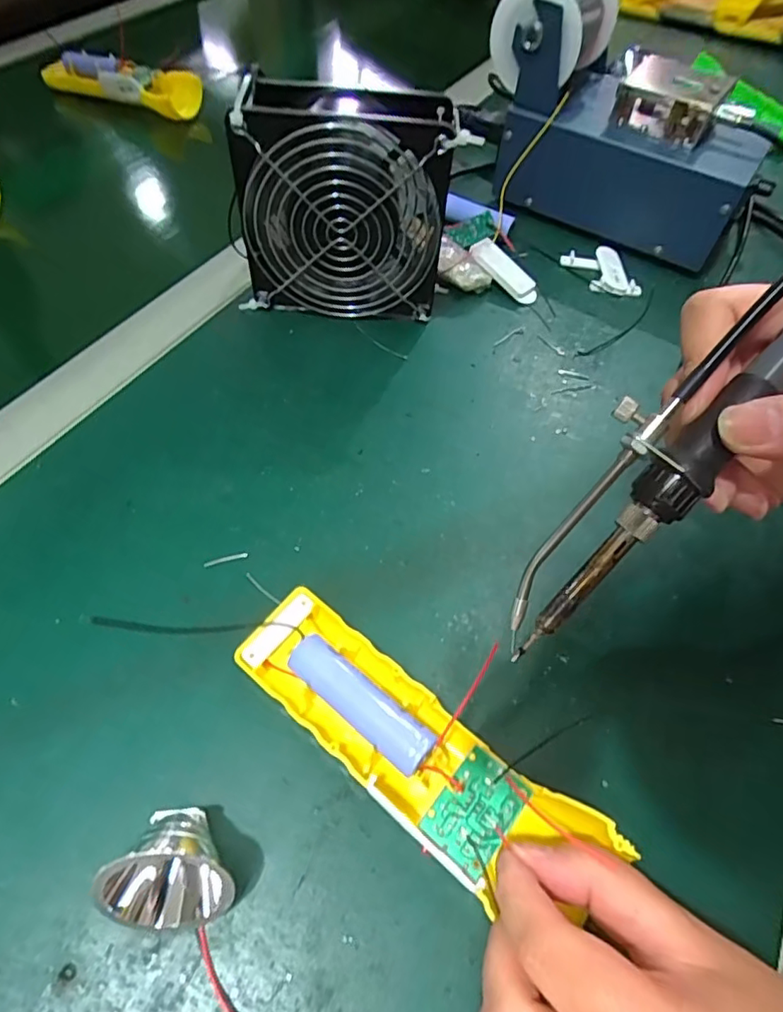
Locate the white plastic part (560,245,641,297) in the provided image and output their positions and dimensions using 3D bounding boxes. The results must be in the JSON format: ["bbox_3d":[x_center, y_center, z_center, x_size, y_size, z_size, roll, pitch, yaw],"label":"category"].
[{"bbox_3d":[0.158,-0.175,0.419,0.036,0.008,0.054,-16,59,-14],"label":"white plastic part"}]

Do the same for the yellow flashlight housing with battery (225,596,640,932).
[{"bbox_3d":[0.004,0.090,0.217,0.157,0.022,0.045,31,60,24],"label":"yellow flashlight housing with battery"}]

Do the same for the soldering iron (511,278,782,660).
[{"bbox_3d":[0.097,-0.026,0.184,0.033,0.017,0.181,44,100,22],"label":"soldering iron"}]

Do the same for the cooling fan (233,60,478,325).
[{"bbox_3d":[-0.028,-0.177,0.343,0.123,0.122,0.046,4,56,-1],"label":"cooling fan"}]

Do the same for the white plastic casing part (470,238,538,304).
[{"bbox_3d":[0.081,-0.169,0.403,0.017,0.009,0.059,-39,84,-25],"label":"white plastic casing part"}]

